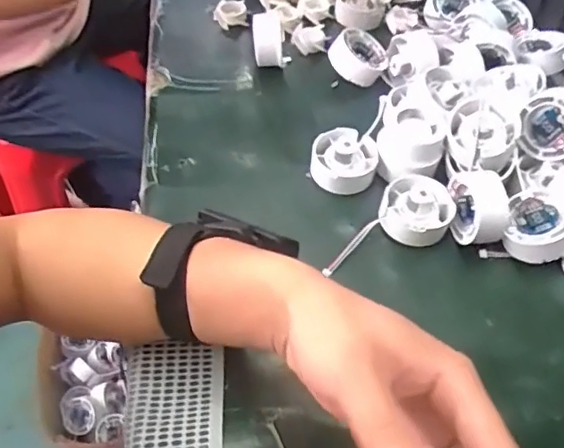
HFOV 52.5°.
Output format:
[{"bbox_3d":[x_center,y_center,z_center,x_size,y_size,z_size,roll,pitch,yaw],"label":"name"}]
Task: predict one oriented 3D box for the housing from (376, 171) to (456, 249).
[{"bbox_3d":[0.107,-0.013,0.449,0.054,0.029,0.052,1,51,-2],"label":"housing"}]

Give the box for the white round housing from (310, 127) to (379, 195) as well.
[{"bbox_3d":[0.053,-0.055,0.482,0.054,0.032,0.055,1,51,-2],"label":"white round housing"}]

